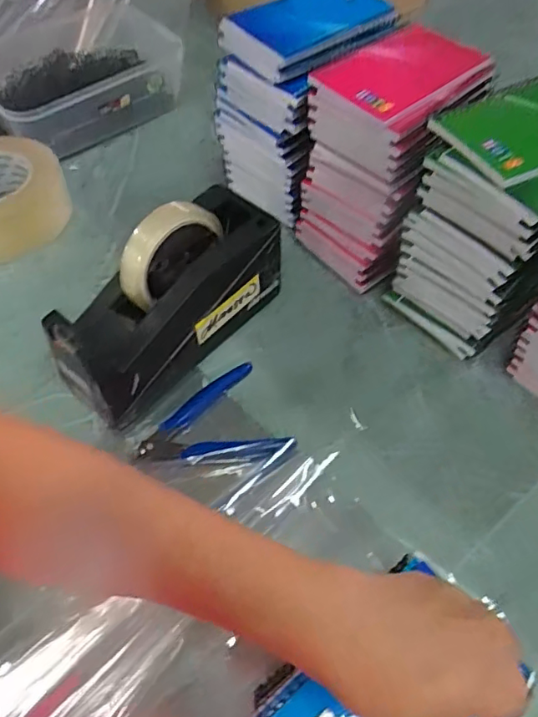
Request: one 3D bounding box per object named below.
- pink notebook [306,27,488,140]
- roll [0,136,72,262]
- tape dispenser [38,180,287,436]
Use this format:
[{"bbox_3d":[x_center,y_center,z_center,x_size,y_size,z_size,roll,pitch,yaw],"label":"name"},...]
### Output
[{"bbox_3d":[0.115,-0.235,0.454,0.146,0.012,0.088,-39,65,-21],"label":"pink notebook"},{"bbox_3d":[-0.281,-0.166,0.577,0.128,0.054,0.117,1,57,-1],"label":"roll"},{"bbox_3d":[-0.079,-0.051,0.451,0.077,0.124,0.199,37,63,21],"label":"tape dispenser"}]

